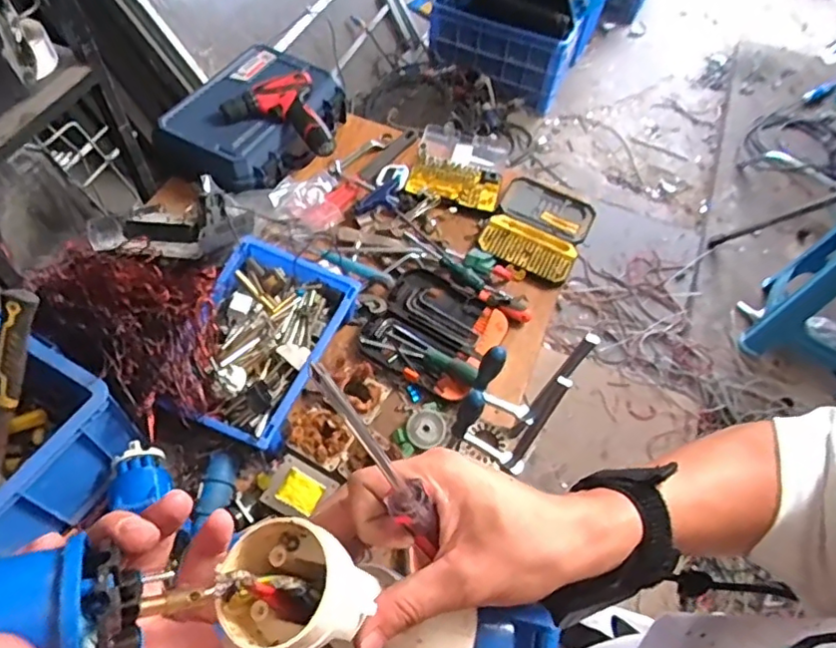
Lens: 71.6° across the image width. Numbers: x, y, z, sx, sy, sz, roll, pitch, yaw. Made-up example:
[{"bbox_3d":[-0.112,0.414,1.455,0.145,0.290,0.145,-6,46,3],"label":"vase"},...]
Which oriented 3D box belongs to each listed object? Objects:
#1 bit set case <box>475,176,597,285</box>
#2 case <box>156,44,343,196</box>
[{"bbox_3d":[0.244,-0.201,1.158,0.182,0.025,0.250,25,58,12],"label":"bit set case"},{"bbox_3d":[-0.318,-0.420,1.174,0.292,0.090,0.362,25,58,12],"label":"case"}]

